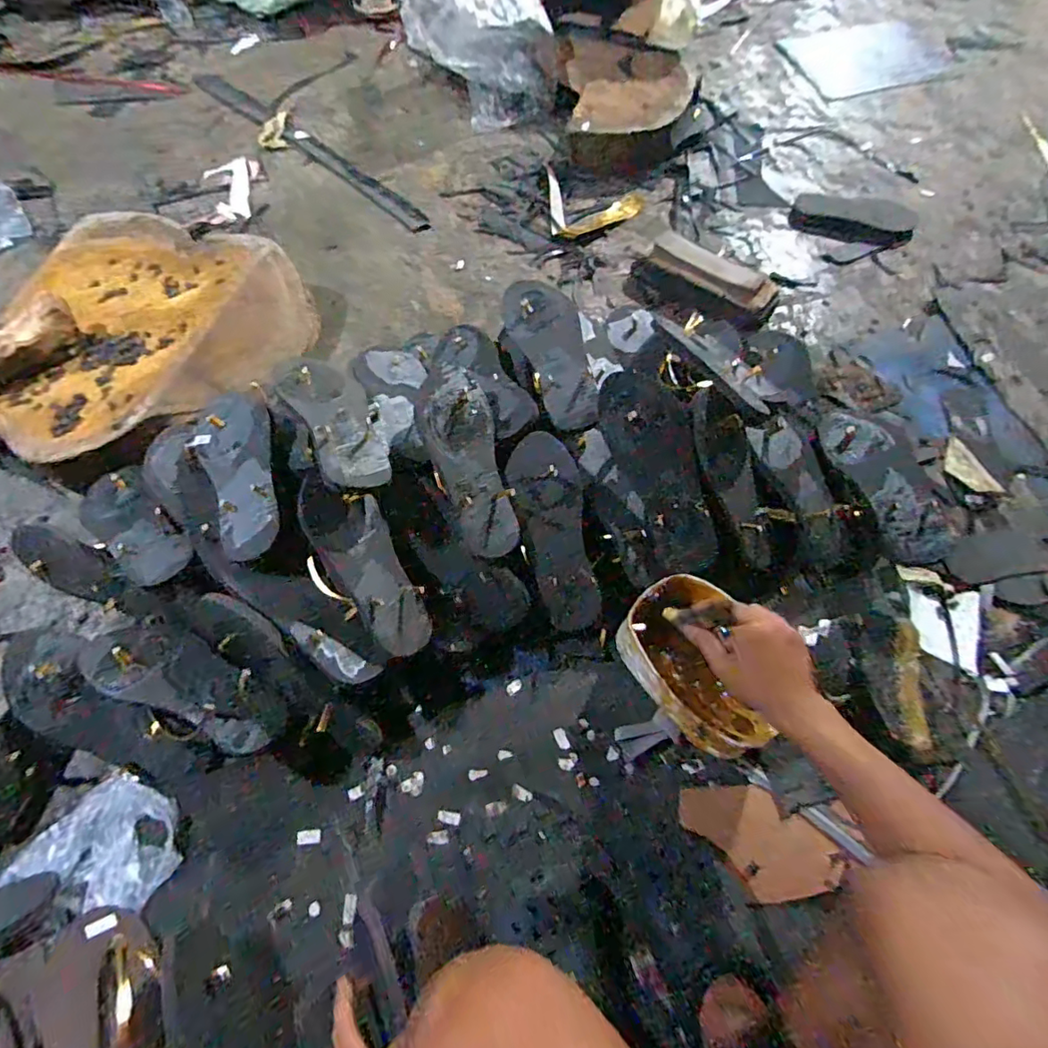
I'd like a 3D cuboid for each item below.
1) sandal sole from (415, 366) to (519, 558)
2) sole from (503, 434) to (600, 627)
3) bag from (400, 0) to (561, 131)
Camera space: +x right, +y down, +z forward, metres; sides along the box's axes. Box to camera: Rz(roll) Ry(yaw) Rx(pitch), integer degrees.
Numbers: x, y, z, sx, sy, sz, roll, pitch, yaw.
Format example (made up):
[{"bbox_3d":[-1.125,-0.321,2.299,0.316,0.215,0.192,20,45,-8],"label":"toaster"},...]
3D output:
[{"bbox_3d":[-0.064,-0.070,0.657,0.080,0.028,0.221,-18,100,-10],"label":"sandal sole"},{"bbox_3d":[0.040,0.010,0.682,0.082,0.014,0.240,-14,91,-8],"label":"sole"},{"bbox_3d":[-0.090,-1.023,1.122,0.209,0.191,0.344,-35,71,-16],"label":"bag"}]

